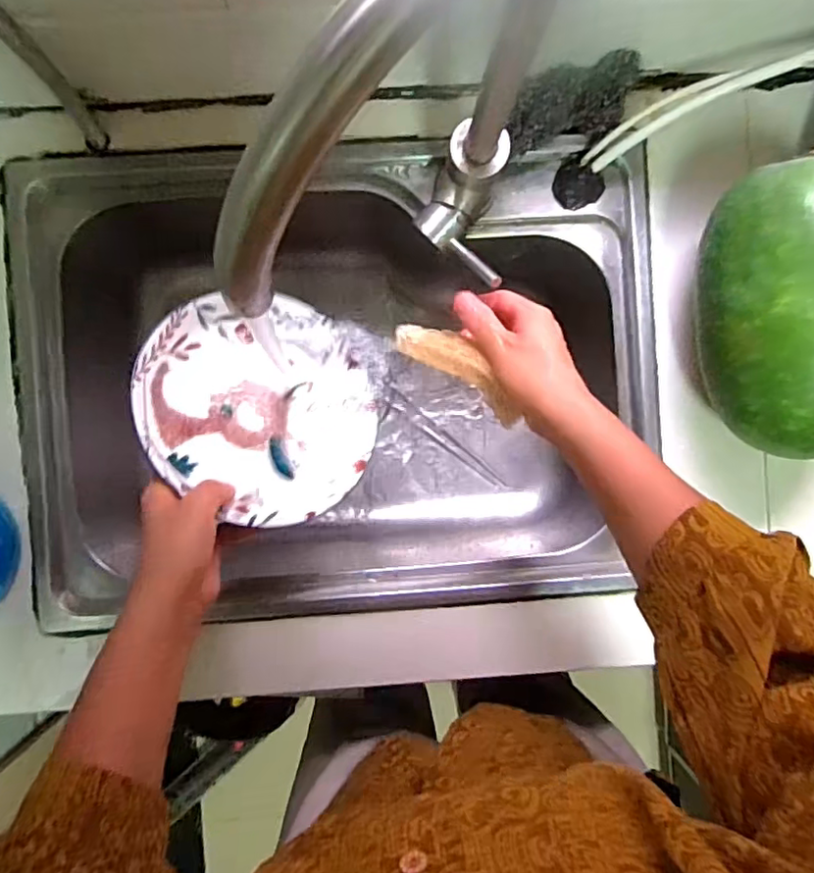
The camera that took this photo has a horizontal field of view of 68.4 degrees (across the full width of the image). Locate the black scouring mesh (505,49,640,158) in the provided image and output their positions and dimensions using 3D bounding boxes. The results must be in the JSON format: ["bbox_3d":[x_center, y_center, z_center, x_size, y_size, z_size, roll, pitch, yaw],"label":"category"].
[{"bbox_3d":[0.141,-0.292,0.534,0.127,0.052,0.062,-14,92,-2],"label":"black scouring mesh"}]

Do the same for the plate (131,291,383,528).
[{"bbox_3d":[-0.117,-0.026,0.496,0.190,0.038,0.183,6,75,-23],"label":"plate"}]

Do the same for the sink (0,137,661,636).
[{"bbox_3d":[-0.061,-0.052,0.643,0.593,0.194,0.436,-4,92,-2],"label":"sink"}]

